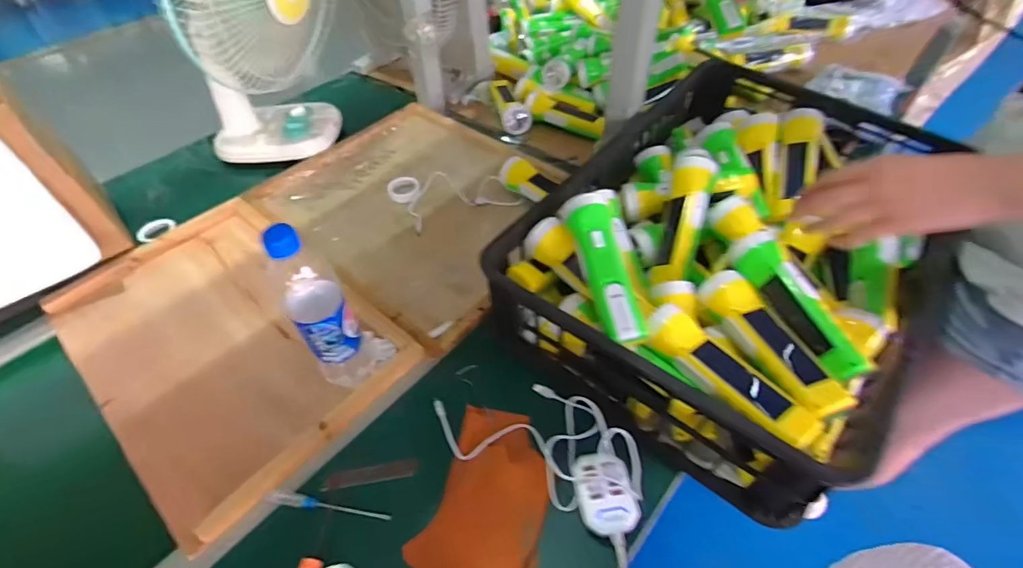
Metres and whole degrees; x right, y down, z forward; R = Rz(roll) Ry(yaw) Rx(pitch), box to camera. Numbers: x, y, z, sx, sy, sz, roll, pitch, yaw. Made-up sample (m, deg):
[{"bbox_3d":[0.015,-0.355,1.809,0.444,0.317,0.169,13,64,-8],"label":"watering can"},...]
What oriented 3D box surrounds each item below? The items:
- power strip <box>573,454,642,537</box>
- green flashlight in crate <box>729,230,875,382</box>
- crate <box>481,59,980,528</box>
[{"bbox_3d":[0.092,0.205,0.465,0.053,0.019,0.074,-11,50,-8],"label":"power strip"},{"bbox_3d":[0.287,0.010,0.476,0.045,0.041,0.181,-15,51,-11],"label":"green flashlight in crate"},{"bbox_3d":[0.287,-0.061,0.592,0.417,0.152,0.551,35,58,27],"label":"crate"}]

